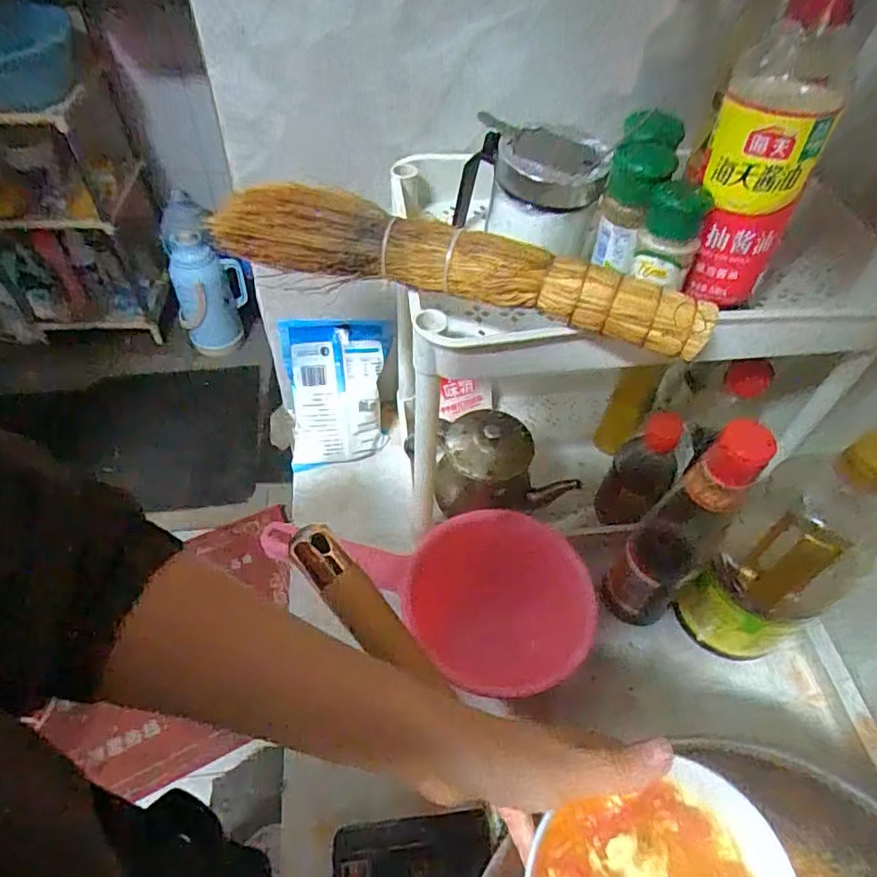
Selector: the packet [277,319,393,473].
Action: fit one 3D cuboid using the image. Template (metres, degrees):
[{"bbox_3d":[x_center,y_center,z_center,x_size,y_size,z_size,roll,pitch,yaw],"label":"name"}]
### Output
[{"bbox_3d":[-0.109,-0.046,0.632,0.109,0.161,0.023,-3,18,-7],"label":"packet"}]

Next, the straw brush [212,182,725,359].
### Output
[{"bbox_3d":[0.008,-0.106,0.352,0.301,0.041,0.033,16,52,9],"label":"straw brush"}]

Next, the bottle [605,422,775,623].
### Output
[{"bbox_3d":[0.197,0.074,0.472,0.058,0.266,0.060,2,52,-2],"label":"bottle"}]

